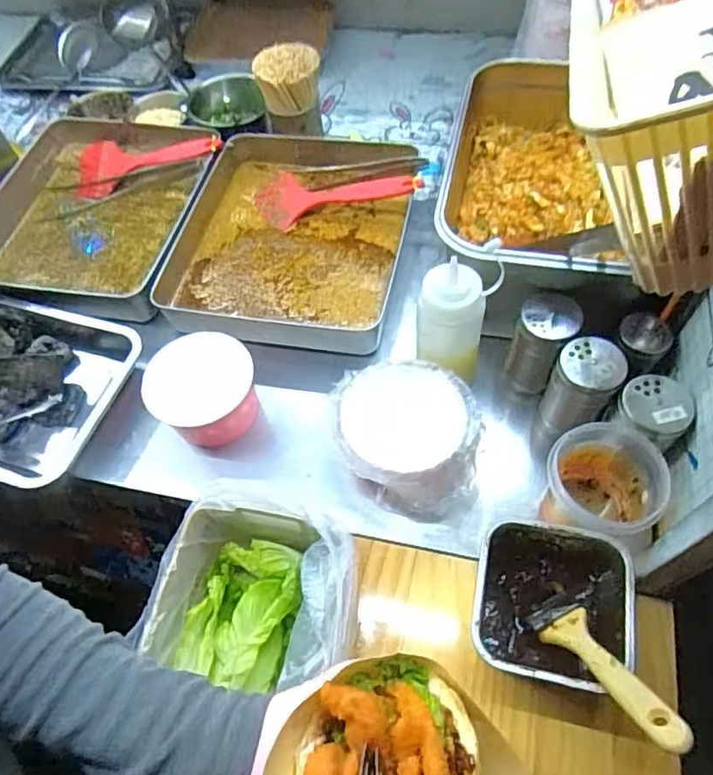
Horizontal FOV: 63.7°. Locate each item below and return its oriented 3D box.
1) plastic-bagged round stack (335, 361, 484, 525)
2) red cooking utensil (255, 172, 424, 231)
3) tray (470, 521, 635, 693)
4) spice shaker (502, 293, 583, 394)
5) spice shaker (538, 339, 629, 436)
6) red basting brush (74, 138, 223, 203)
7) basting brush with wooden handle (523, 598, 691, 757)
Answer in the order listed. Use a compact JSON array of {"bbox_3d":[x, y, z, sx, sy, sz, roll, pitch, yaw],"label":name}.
[{"bbox_3d":[0.052,0.050,0.577,0.140,0.081,0.136,-2,57,4],"label":"plastic-bagged round stack"},{"bbox_3d":[-0.027,-0.264,0.778,0.233,0.023,0.090,-1,56,20],"label":"red cooking utensil"},{"bbox_3d":[0.158,0.187,0.480,0.119,0.094,0.118,9,59,11],"label":"tray"},{"bbox_3d":[0.194,-0.041,0.616,0.056,0.120,0.054,-2,57,4],"label":"spice shaker"},{"bbox_3d":[0.223,0.004,0.575,0.061,0.108,0.067,23,62,18],"label":"spice shaker"},{"bbox_3d":[-0.312,-0.334,0.846,0.238,0.035,0.095,-3,56,19],"label":"red basting brush"},{"bbox_3d":[0.181,0.202,0.423,0.047,0.162,0.010,-21,103,-8],"label":"basting brush with wooden handle"}]

